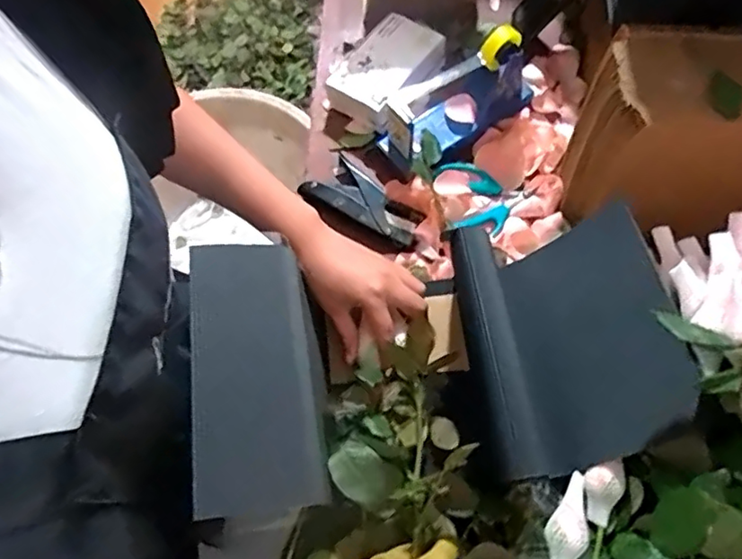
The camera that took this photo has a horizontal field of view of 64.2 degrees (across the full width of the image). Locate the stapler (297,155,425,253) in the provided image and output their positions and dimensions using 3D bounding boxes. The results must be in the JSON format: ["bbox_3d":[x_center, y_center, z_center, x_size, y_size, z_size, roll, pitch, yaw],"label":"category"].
[{"bbox_3d":[-0.007,-0.087,0.720,0.150,0.020,0.074,39,75,16],"label":"stapler"}]

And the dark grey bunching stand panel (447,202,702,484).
[{"bbox_3d":[0.175,0.049,0.550,0.157,0.105,0.233,-11,68,-2],"label":"dark grey bunching stand panel"}]

